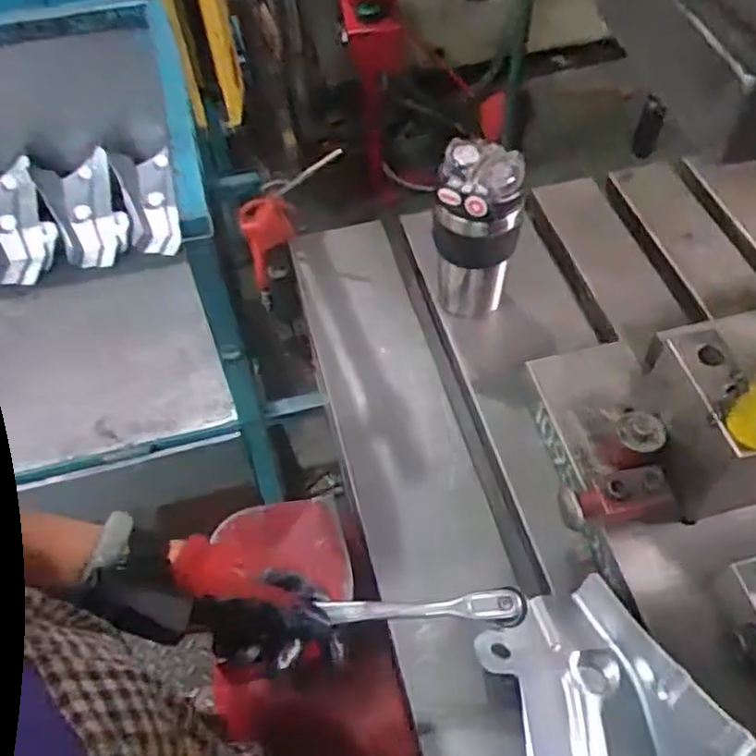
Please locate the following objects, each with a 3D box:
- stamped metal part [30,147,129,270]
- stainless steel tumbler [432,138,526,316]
[{"bbox_3d":[-0.529,-0.302,1.286,0.132,0.075,0.199,-19,100,-2],"label":"stamped metal part"},{"bbox_3d":[0.094,-0.144,0.672,0.080,0.157,0.068,7,55,7],"label":"stainless steel tumbler"}]

